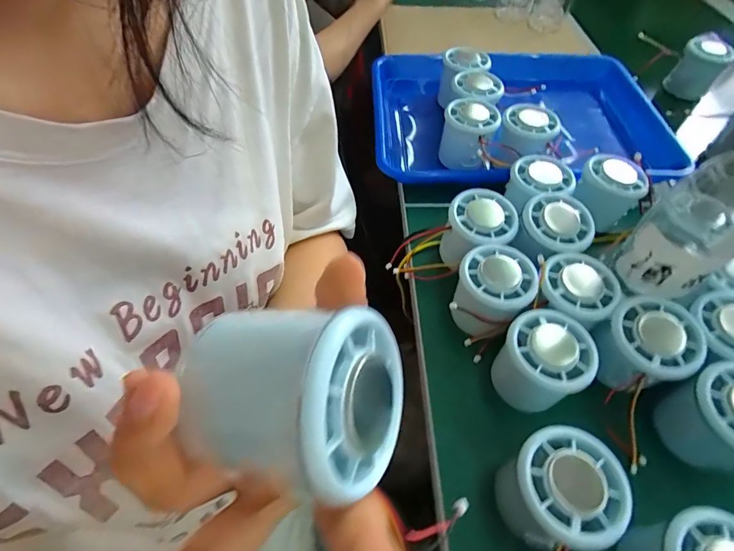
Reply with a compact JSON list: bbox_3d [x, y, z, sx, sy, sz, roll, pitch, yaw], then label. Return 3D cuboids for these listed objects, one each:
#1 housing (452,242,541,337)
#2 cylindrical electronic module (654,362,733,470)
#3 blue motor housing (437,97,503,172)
[{"bbox_3d":[0.095,0.014,0.313,0.055,0.052,0.054,1,54,-2],"label":"housing"},{"bbox_3d":[0.223,0.091,0.254,0.059,0.054,0.058,-18,57,-15],"label":"cylindrical electronic module"},{"bbox_3d":[0.106,-0.148,0.425,0.055,0.055,0.061,16,55,9],"label":"blue motor housing"}]

